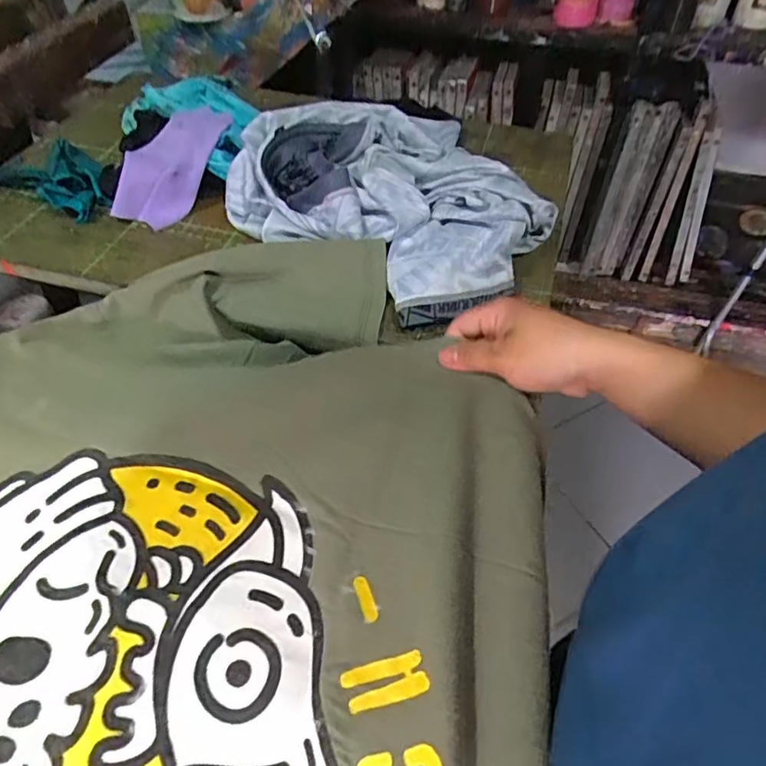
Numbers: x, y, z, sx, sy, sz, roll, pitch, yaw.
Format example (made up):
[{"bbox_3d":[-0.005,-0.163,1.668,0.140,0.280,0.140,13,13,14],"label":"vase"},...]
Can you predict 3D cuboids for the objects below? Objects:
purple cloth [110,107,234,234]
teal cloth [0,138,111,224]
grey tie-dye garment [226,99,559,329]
[{"bbox_3d":[-0.202,-0.220,0.574,0.076,0.053,0.138,17,54,13],"label":"purple cloth"},{"bbox_3d":[-0.340,-0.213,0.581,0.156,0.029,0.080,18,54,14],"label":"teal cloth"},{"bbox_3d":[0.000,-0.177,0.535,0.294,0.054,0.216,34,59,24],"label":"grey tie-dye garment"}]

